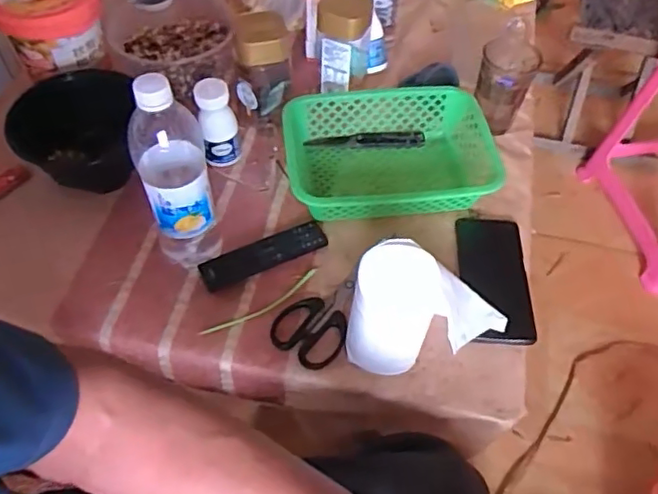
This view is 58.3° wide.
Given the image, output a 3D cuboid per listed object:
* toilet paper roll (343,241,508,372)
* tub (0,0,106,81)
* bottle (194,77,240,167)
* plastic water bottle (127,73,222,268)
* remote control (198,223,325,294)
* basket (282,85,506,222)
[{"bbox_3d":[0.100,0.063,0.573,0.156,0.114,0.078,3,55,1],"label":"toilet paper roll"},{"bbox_3d":[-0.368,-0.300,0.786,0.125,0.089,0.133,1,55,-1],"label":"tub"},{"bbox_3d":[-0.136,-0.152,0.725,0.041,0.108,0.044,-4,55,-5],"label":"bottle"},{"bbox_3d":[-0.153,-0.069,0.586,0.067,0.237,0.063,-17,57,-13],"label":"plastic water bottle"},{"bbox_3d":[-0.072,0.009,0.669,0.145,0.015,0.036,-21,58,-15],"label":"remote control"},{"bbox_3d":[0.079,-0.110,0.741,0.249,0.068,0.184,-6,56,-5],"label":"basket"}]

